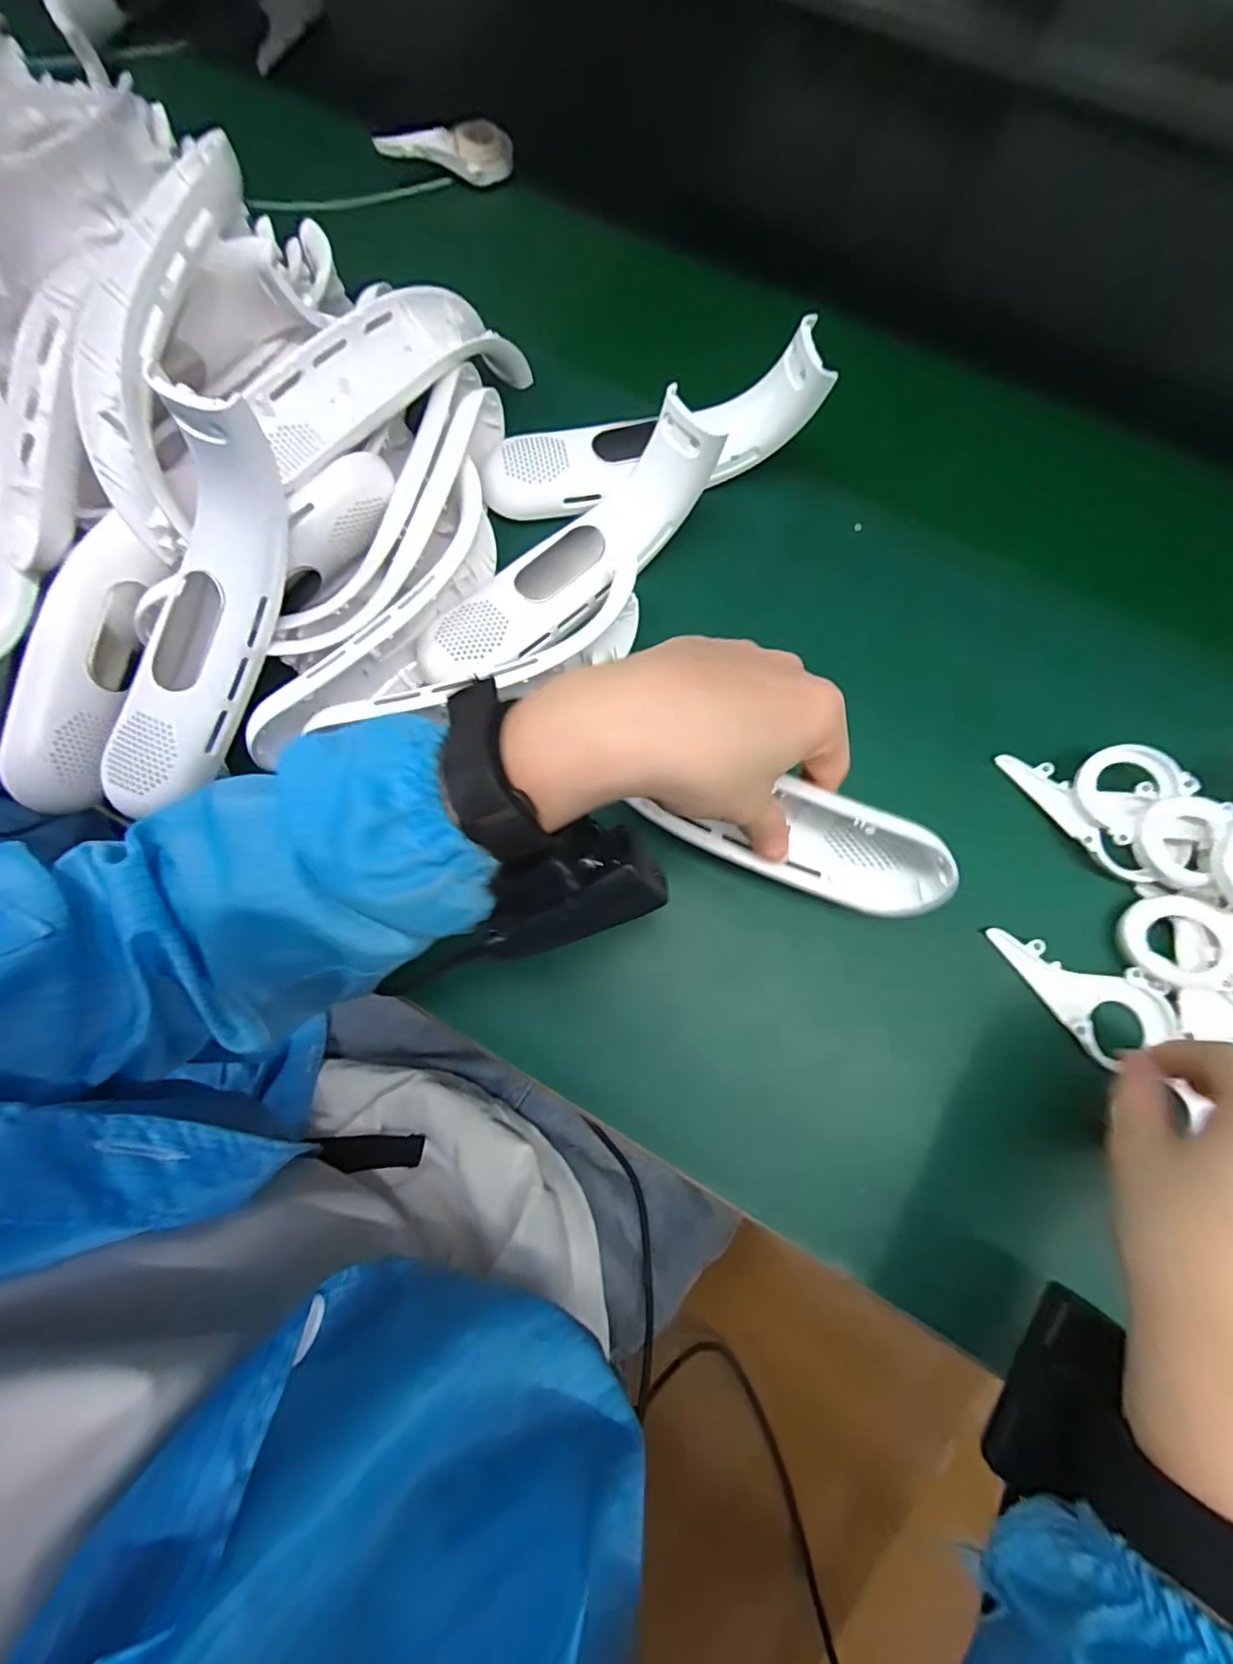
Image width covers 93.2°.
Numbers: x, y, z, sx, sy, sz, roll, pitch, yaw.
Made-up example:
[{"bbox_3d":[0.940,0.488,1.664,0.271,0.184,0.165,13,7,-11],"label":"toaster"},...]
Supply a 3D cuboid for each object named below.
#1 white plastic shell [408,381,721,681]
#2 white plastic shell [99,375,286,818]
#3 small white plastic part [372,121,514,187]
[{"bbox_3d":[-0.031,-0.150,0.320,0.195,0.045,0.054,-39,81,-6],"label":"white plastic shell"},{"bbox_3d":[-0.208,-0.100,0.279,0.056,0.049,0.187,26,102,6],"label":"white plastic shell"},{"bbox_3d":[-0.125,-0.499,0.428,0.097,0.020,0.030,3,79,2],"label":"small white plastic part"}]

